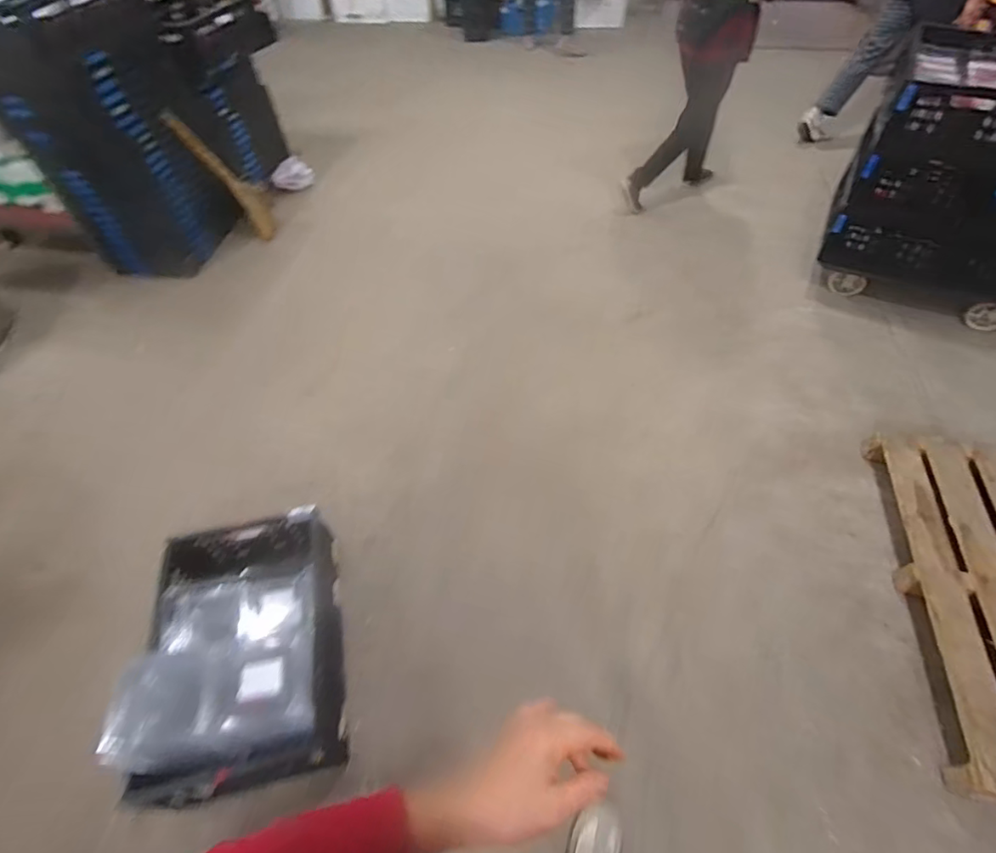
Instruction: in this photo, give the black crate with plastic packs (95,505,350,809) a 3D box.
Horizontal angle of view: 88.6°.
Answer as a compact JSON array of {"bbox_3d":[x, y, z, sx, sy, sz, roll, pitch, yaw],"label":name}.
[{"bbox_3d":[-0.617,0.503,1.238,0.416,0.338,0.616,-12,53,-8],"label":"black crate with plastic packs"}]

